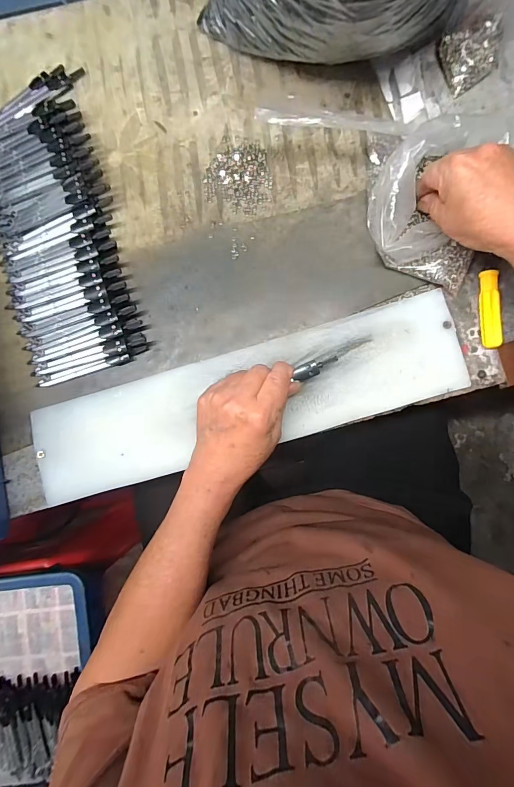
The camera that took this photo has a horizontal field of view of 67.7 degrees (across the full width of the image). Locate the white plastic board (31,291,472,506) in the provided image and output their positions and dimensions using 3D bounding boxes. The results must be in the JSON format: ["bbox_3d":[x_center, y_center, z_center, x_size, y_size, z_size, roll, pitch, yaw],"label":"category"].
[{"bbox_3d":[-0.011,0.007,0.355,0.397,0.012,0.092,-15,85,3],"label":"white plastic board"}]

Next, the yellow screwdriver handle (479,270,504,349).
[{"bbox_3d":[0.210,-0.076,0.344,0.014,0.009,0.070,0,86,4],"label":"yellow screwdriver handle"}]

